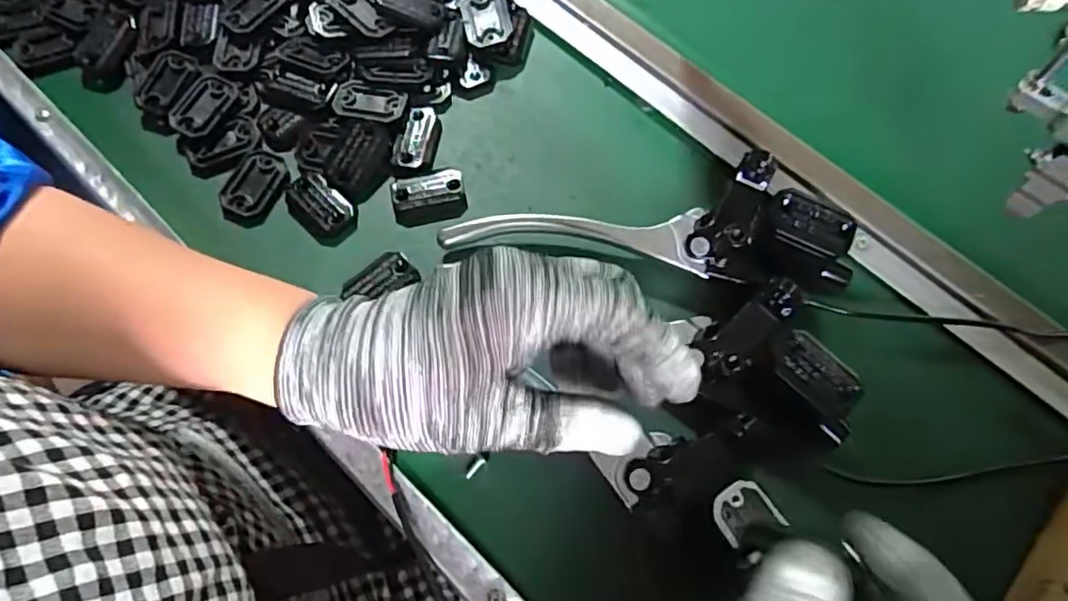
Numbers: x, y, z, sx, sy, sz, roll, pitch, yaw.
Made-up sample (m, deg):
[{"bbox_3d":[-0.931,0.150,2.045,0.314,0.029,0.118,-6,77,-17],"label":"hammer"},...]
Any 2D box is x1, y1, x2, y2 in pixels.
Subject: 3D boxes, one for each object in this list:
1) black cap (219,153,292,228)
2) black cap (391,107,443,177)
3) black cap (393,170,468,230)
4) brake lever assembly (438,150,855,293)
[{"bbox_3d":[-0.161,-0.065,0.360,0.032,0.006,0.046,25,71,8],"label":"black cap"},{"bbox_3d":[-0.069,-0.095,0.370,0.023,0.009,0.047,10,69,2],"label":"black cap"},{"bbox_3d":[-0.060,-0.059,0.360,0.041,0.009,0.031,-11,70,-5],"label":"black cap"},{"bbox_3d":[0.057,-0.039,0.328,0.210,0.043,0.069,2,70,1],"label":"brake lever assembly"}]

